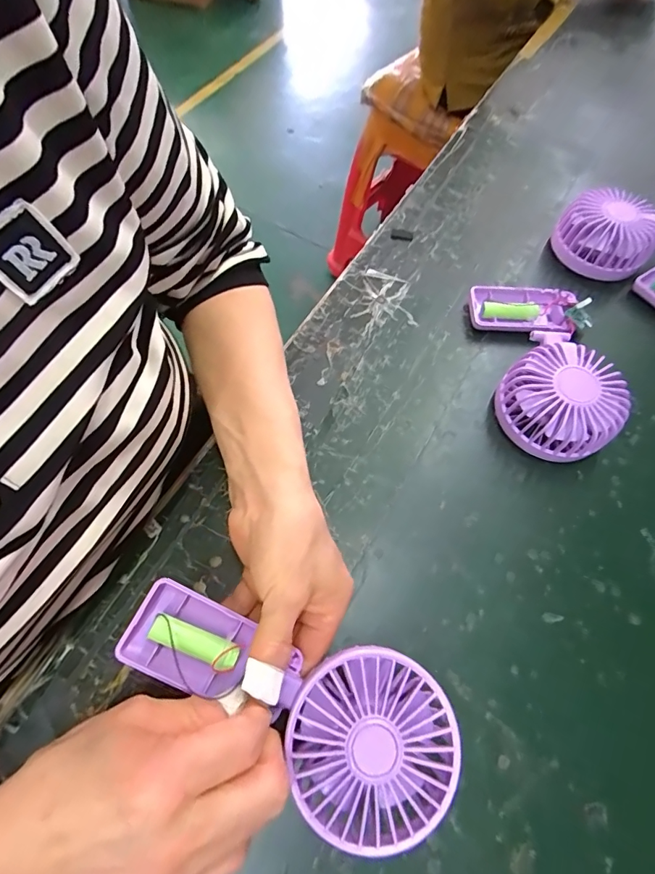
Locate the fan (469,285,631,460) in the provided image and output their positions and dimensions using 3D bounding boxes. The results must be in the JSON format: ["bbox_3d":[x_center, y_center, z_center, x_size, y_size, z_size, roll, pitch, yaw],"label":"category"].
[{"bbox_3d":[0.176,-0.065,0.351,0.094,0.049,0.169,1,64,-2],"label":"fan"}]

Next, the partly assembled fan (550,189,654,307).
[{"bbox_3d":[0.295,-0.157,0.394,0.183,0.046,0.071,40,70,16],"label":"partly assembled fan"}]

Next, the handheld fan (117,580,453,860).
[{"bbox_3d":[-0.021,0.134,0.227,0.176,0.027,0.080,24,66,9],"label":"handheld fan"}]

